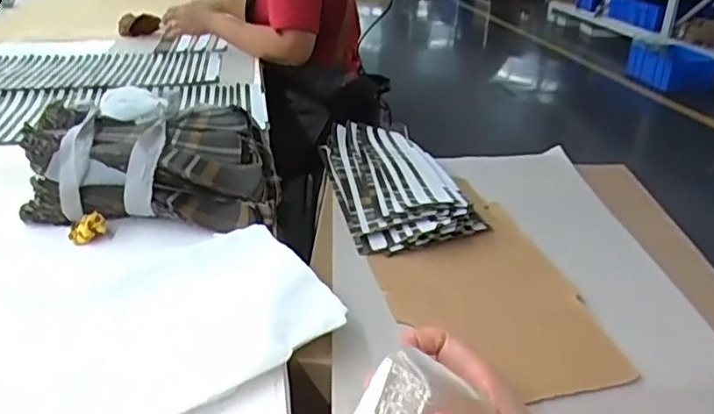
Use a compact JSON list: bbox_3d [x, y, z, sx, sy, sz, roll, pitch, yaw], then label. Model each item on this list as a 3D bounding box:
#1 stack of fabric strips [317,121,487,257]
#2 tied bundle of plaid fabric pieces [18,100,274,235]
[{"bbox_3d":[0.048,-0.031,0.801,0.158,0.056,0.278,-6,29,-15],"label":"stack of fabric strips"},{"bbox_3d":[-0.238,-0.044,0.709,0.290,0.109,0.129,3,28,2],"label":"tied bundle of plaid fabric pieces"}]

